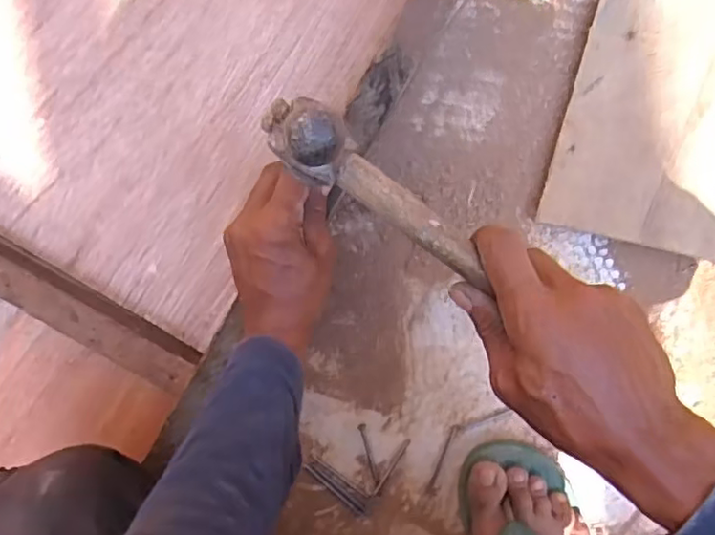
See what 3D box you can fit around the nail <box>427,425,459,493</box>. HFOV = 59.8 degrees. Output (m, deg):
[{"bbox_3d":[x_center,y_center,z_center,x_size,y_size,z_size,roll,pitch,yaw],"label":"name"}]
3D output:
[{"bbox_3d":[0.078,0.175,0.562,0.007,0.004,0.067,20,93,-1],"label":"nail"}]

